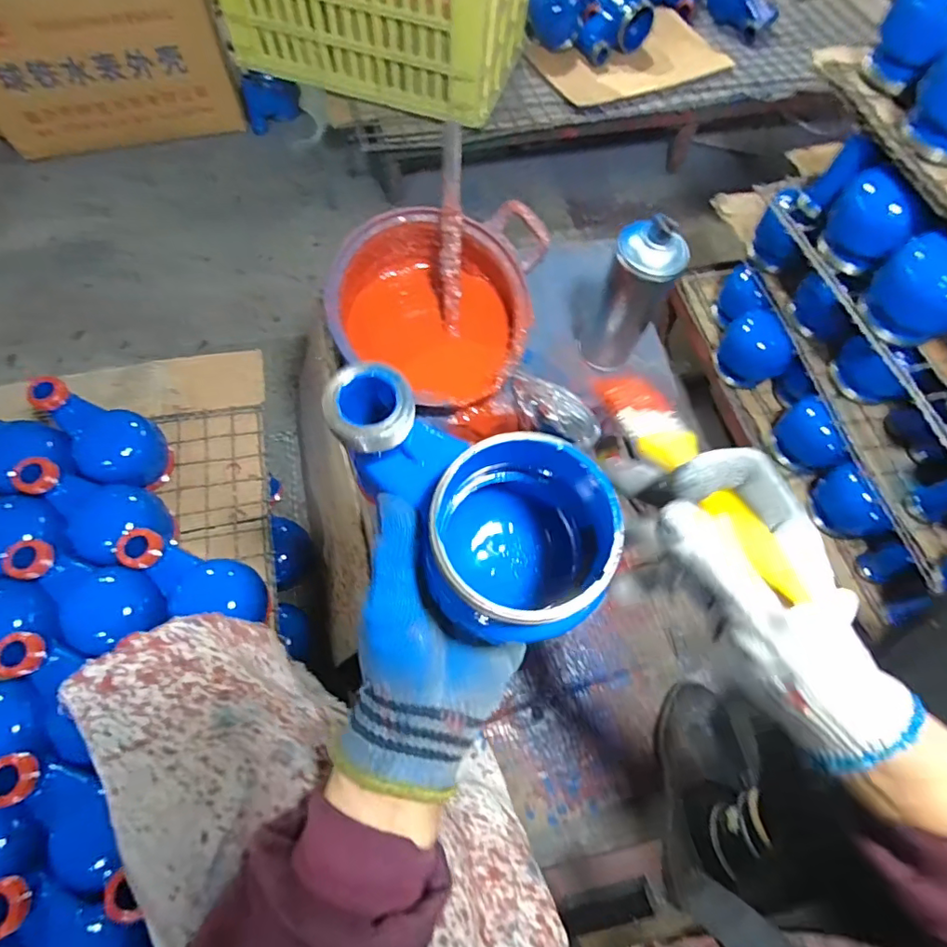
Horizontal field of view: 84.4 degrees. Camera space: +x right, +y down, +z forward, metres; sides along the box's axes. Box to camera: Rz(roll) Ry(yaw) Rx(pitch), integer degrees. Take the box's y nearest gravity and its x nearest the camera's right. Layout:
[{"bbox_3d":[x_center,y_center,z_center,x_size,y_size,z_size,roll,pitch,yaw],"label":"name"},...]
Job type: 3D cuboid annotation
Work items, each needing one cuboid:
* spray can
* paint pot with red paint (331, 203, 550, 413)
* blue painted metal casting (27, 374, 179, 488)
[{"bbox_3d":[0.164,-0.184,0.547,0.069,0.177,0.059,25,68,9],"label":"spray can"},{"bbox_3d":[-0.039,-0.174,0.557,0.195,0.113,0.210,1,66,-1],"label":"paint pot with red paint"},{"bbox_3d":[-0.457,-0.044,0.658,0.147,0.116,0.092,35,70,13],"label":"blue painted metal casting"}]

